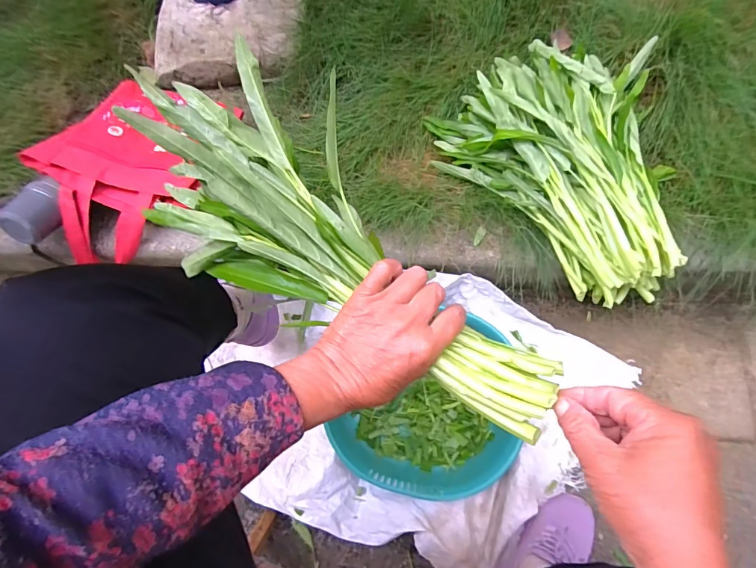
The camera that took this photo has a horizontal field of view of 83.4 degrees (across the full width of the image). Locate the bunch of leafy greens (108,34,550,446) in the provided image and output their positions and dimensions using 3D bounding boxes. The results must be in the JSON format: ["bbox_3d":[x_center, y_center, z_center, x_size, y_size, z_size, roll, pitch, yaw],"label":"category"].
[{"bbox_3d":[-0.024,-0.022,0.357,0.371,0.142,0.156,35,80,10],"label":"bunch of leafy greens"}]

